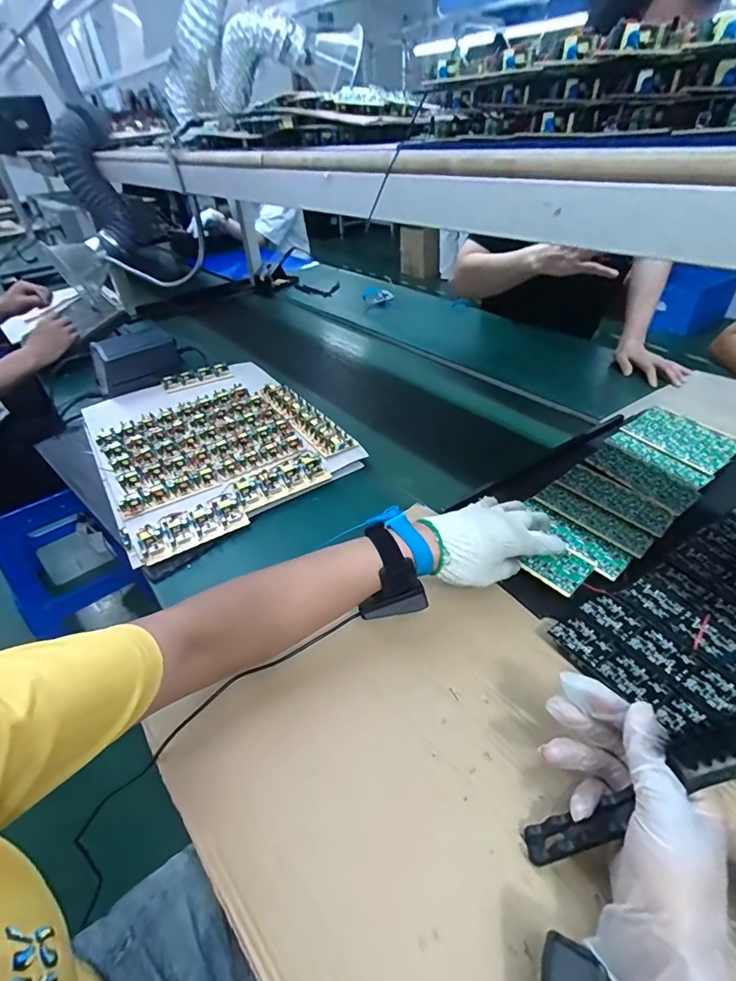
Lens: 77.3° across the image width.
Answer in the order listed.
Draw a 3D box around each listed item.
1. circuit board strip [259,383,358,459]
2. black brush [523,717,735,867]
[{"bbox_3d":[-0.117,-0.135,0.809,0.058,0.014,0.267,-24,43,-24],"label":"circuit board strip"},{"bbox_3d":[0.187,0.187,0.290,0.042,0.219,0.023,28,28,-26],"label":"black brush"}]

